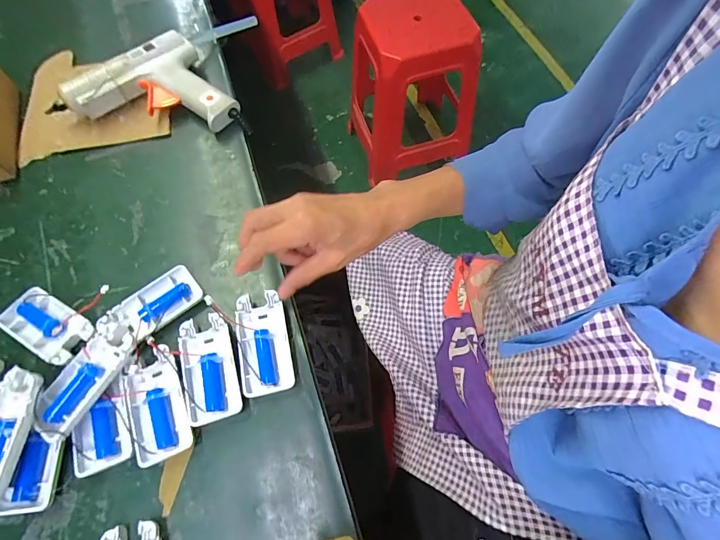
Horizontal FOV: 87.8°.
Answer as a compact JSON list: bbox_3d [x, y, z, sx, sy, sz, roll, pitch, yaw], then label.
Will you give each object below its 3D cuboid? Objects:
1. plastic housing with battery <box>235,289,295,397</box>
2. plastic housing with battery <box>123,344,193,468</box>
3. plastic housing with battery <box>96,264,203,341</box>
[{"bbox_3d":[-0.089,0.067,0.347,0.045,0.015,0.093,-12,64,-6],"label":"plastic housing with battery"},{"bbox_3d":[-0.174,0.116,0.323,0.045,0.015,0.089,-22,65,-11],"label":"plastic housing with battery"},{"bbox_3d":[-0.201,0.035,0.363,0.090,0.015,0.048,-38,69,-17],"label":"plastic housing with battery"}]

